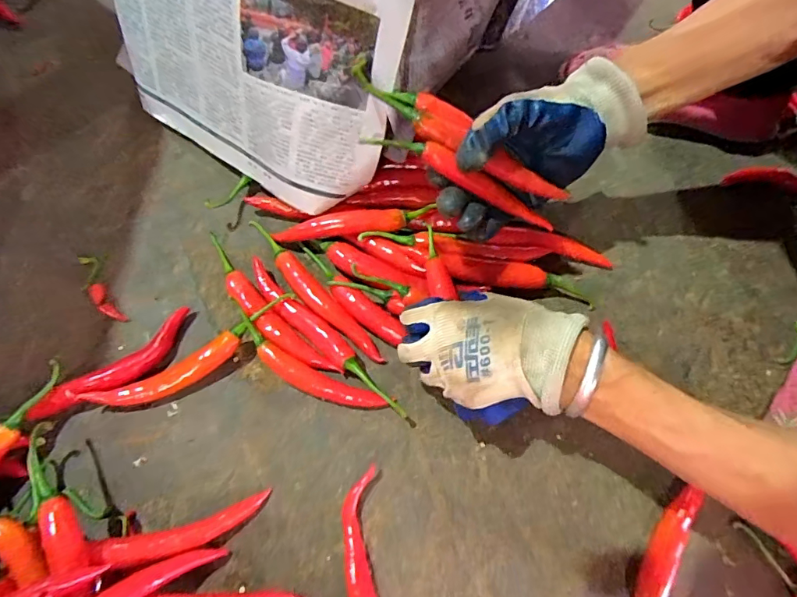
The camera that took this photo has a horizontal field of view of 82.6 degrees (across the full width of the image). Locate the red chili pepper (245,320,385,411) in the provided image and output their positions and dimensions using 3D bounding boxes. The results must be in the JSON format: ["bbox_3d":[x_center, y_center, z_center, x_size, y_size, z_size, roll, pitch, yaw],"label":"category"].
[{"bbox_3d":[-0.073,0.064,0.376,0.127,0.019,0.025,25,69,9],"label":"red chili pepper"}]

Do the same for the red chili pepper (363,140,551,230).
[{"bbox_3d":[0.054,-0.092,0.346,0.166,0.015,0.018,22,66,-20],"label":"red chili pepper"}]

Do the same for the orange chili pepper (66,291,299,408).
[{"bbox_3d":[-0.168,0.051,0.379,0.180,0.022,0.032,-26,70,-12],"label":"orange chili pepper"}]

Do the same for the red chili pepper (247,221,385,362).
[{"bbox_3d":[-0.078,-0.007,0.408,0.024,0.015,0.178,-37,73,-16],"label":"red chili pepper"}]

